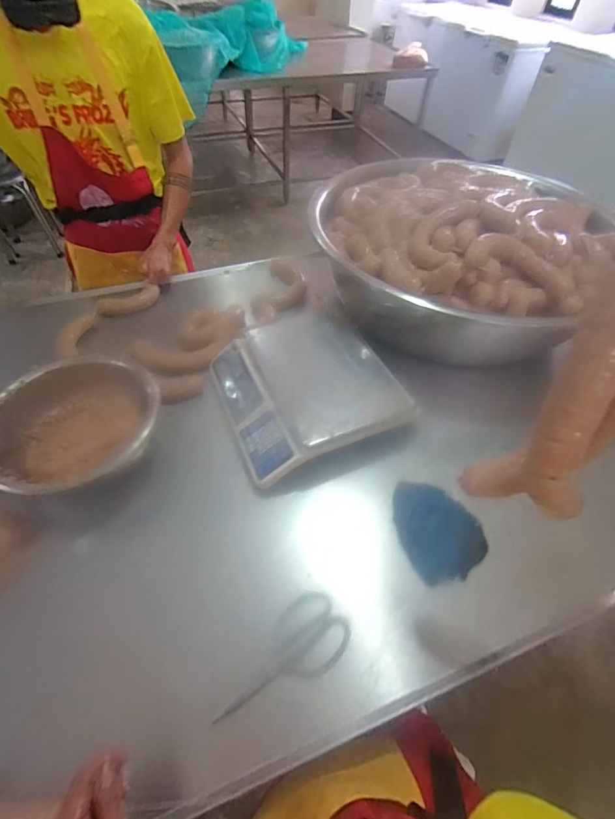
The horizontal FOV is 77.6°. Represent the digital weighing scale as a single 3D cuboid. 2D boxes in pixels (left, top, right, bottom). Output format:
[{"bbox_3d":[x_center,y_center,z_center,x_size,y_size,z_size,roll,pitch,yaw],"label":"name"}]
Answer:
[{"bbox_3d":[-0.006,-0.044,0.776,0.312,0.102,0.337,-18,55,-16],"label":"digital weighing scale"}]

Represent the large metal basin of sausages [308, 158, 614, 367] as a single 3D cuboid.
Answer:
[{"bbox_3d":[0.300,-0.385,0.899,0.549,0.249,0.582,1,52,-1],"label":"large metal basin of sausages"}]

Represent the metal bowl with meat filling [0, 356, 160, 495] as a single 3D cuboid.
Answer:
[{"bbox_3d":[-0.437,0.018,0.714,0.291,0.092,0.250,-36,62,-26],"label":"metal bowl with meat filling"}]

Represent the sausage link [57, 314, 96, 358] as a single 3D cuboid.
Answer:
[{"bbox_3d":[-0.563,-0.186,0.936,0.048,0.037,0.147,4,52,1],"label":"sausage link"}]

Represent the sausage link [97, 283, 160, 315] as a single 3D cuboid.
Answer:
[{"bbox_3d":[-0.465,-0.283,1.003,0.156,0.034,0.048,-31,60,-23],"label":"sausage link"}]

